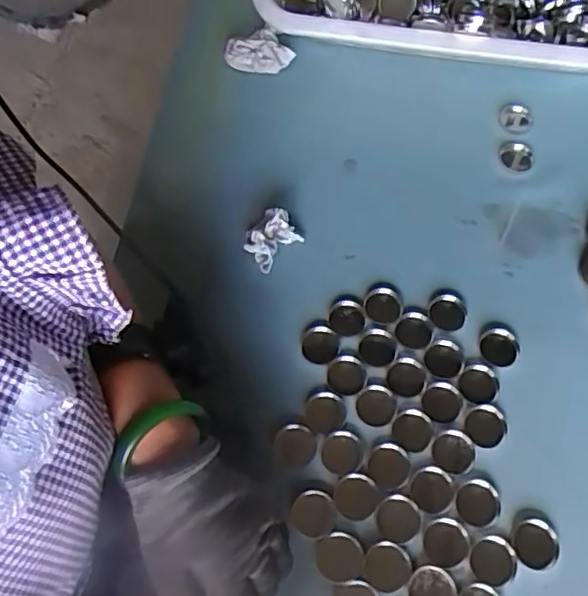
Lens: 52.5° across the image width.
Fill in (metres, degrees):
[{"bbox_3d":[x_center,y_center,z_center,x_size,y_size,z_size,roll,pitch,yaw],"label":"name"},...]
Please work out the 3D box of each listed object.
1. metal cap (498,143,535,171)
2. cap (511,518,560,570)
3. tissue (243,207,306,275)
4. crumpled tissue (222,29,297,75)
[{"bbox_3d":[0.226,-0.144,0.606,0.034,0.007,0.033,-1,63,2],"label":"metal cap"},{"bbox_3d":[0.178,0.180,0.438,0.030,0.008,0.034,12,64,8],"label":"cap"},{"bbox_3d":[-0.022,-0.055,0.553,0.041,0.028,0.053,37,70,18],"label":"tissue"},{"bbox_3d":[-0.038,-0.275,0.666,0.077,0.028,0.042,10,64,7],"label":"crumpled tissue"}]

